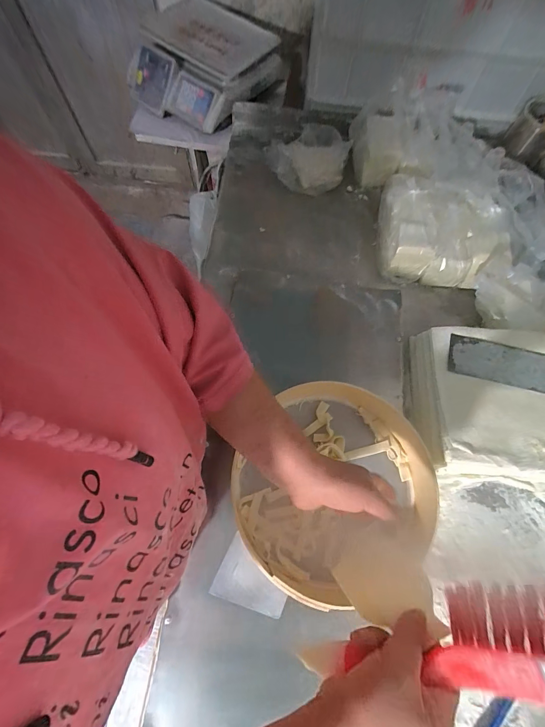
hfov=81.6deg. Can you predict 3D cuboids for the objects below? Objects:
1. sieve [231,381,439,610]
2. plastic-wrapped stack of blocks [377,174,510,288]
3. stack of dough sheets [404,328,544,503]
[{"bbox_3d":[0.081,0.170,0.471,0.281,0.079,0.252,-34,74,-14],"label":"sieve"},{"bbox_3d":[0.343,-0.274,0.656,0.233,0.103,0.195,5,69,-1],"label":"plastic-wrapped stack of blocks"},{"bbox_3d":[0.397,0.079,0.554,0.288,0.086,0.264,6,69,0],"label":"stack of dough sheets"}]

